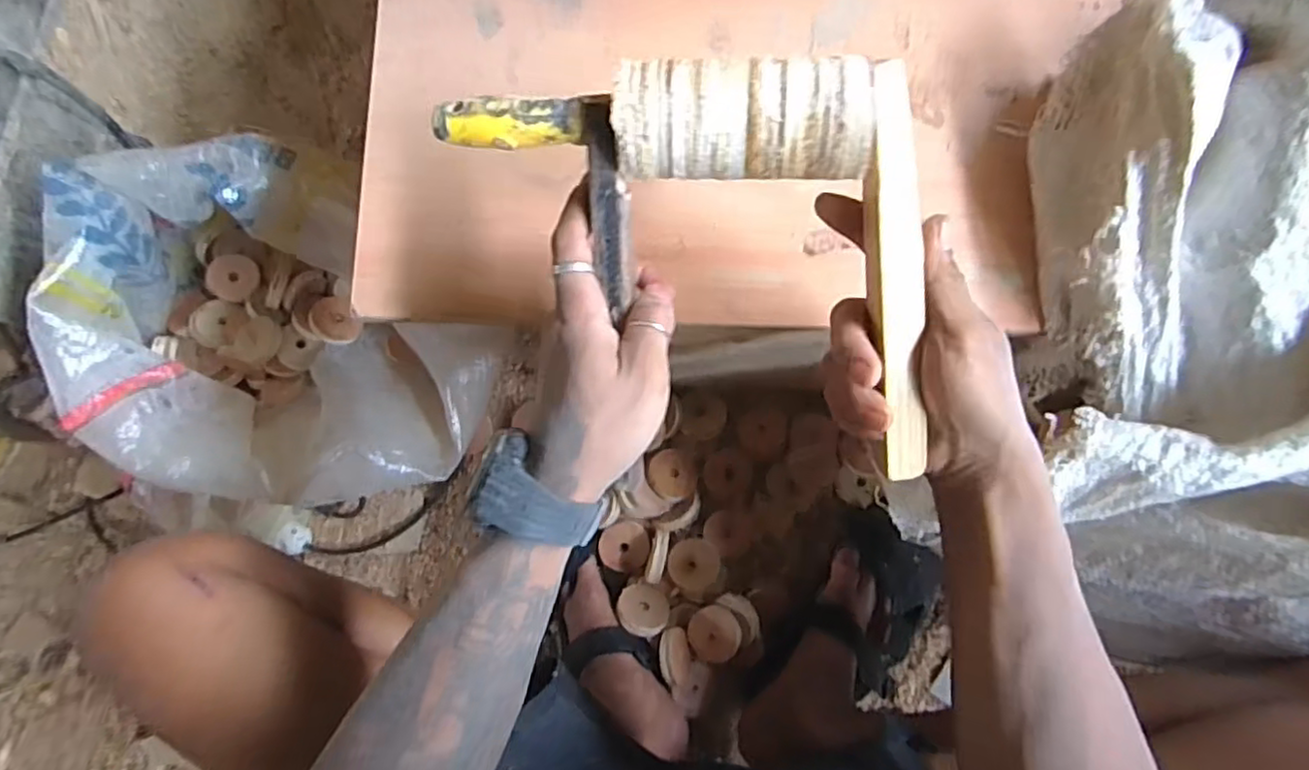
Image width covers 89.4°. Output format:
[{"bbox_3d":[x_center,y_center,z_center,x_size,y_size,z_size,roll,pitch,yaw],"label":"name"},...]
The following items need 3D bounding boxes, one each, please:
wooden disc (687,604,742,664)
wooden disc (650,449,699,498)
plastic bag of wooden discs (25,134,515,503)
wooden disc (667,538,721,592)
[{"bbox_3d":[0.058,0.241,0.638,0.050,0.012,0.054,-1,82,5],"label":"wooden disc"},{"bbox_3d":[0.019,0.087,0.651,0.048,0.008,0.044,2,78,-12],"label":"wooden disc"},{"bbox_3d":[-0.359,-0.044,0.592,0.280,0.216,0.342,-30,80,0],"label":"plastic bag of wooden discs"},{"bbox_3d":[0.040,0.179,0.659,0.049,0.008,0.049,6,82,6],"label":"wooden disc"}]

